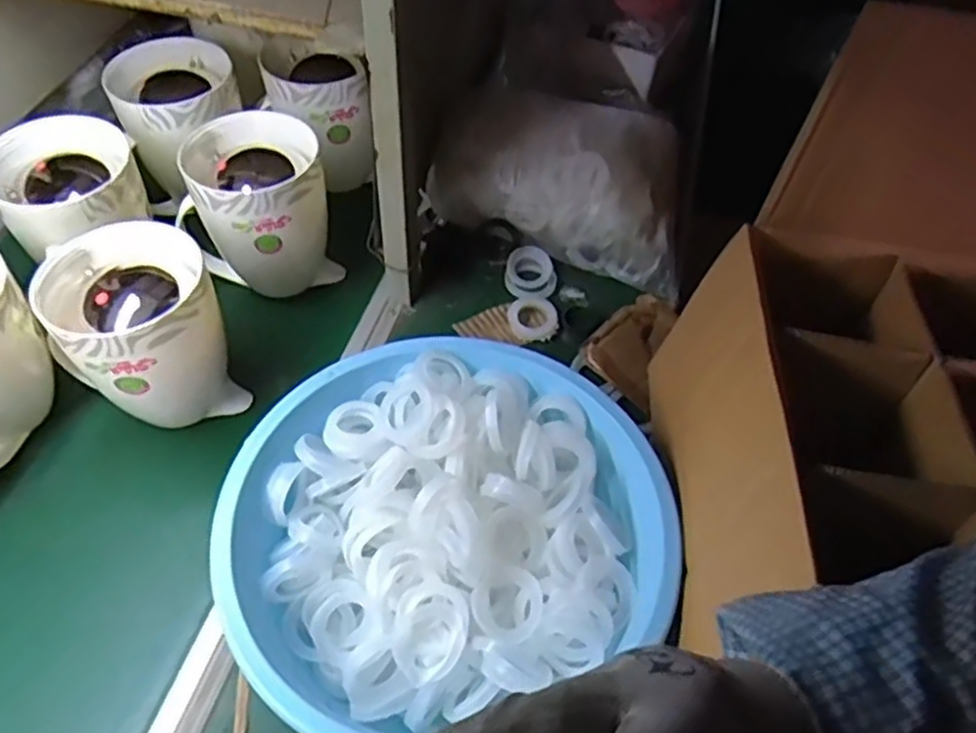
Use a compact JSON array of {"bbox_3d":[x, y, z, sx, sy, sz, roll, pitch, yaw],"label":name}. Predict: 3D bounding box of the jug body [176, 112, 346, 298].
[{"bbox_3d":[-0.273,-0.183,0.885,0.155,0.181,0.147,1,52,-2],"label":"jug body"}]

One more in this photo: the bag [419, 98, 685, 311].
[{"bbox_3d":[0.114,-0.270,0.980,0.334,0.151,0.229,17,53,10],"label":"bag"}]

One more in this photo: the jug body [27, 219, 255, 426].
[{"bbox_3d":[-0.350,-0.027,0.762,0.153,0.186,0.159,-31,59,-24],"label":"jug body"}]

